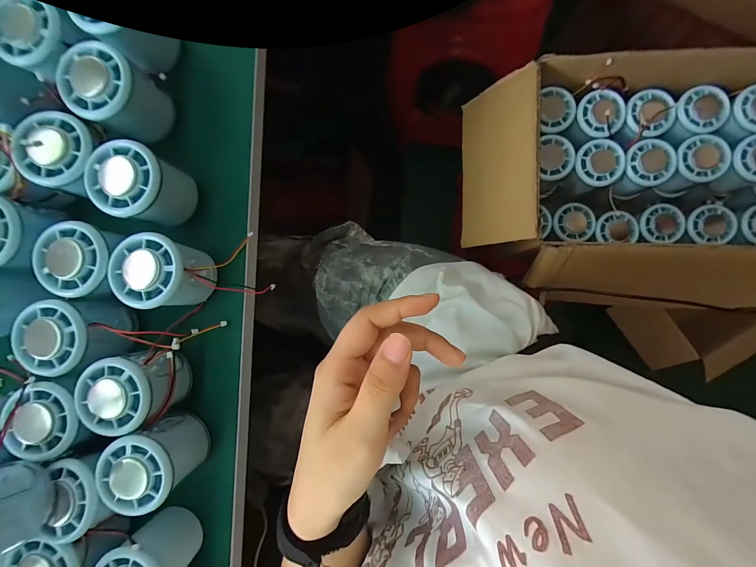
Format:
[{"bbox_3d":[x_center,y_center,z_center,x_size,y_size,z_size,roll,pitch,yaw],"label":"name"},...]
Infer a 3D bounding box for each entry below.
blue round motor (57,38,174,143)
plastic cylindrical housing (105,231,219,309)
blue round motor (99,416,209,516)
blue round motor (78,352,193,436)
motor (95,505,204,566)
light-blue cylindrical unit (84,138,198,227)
[{"bbox_3d":[-0.215,-0.152,0.269,0.056,0.059,0.059,32,92,5],"label":"blue round motor"},{"bbox_3d":[-0.169,-0.009,0.259,0.051,0.051,0.054,0,89,5],"label":"plastic cylindrical housing"},{"bbox_3d":[-0.175,0.140,0.256,0.053,0.055,0.055,-34,86,4],"label":"blue round motor"},{"bbox_3d":[-0.190,0.083,0.257,0.055,0.055,0.056,-9,88,5],"label":"blue round motor"},{"bbox_3d":[-0.176,0.219,0.259,0.050,0.066,0.053,0,89,5],"label":"motor"},{"bbox_3d":[-0.188,-0.078,0.263,0.052,0.056,0.054,0,89,5],"label":"light-blue cylindrical unit"}]

